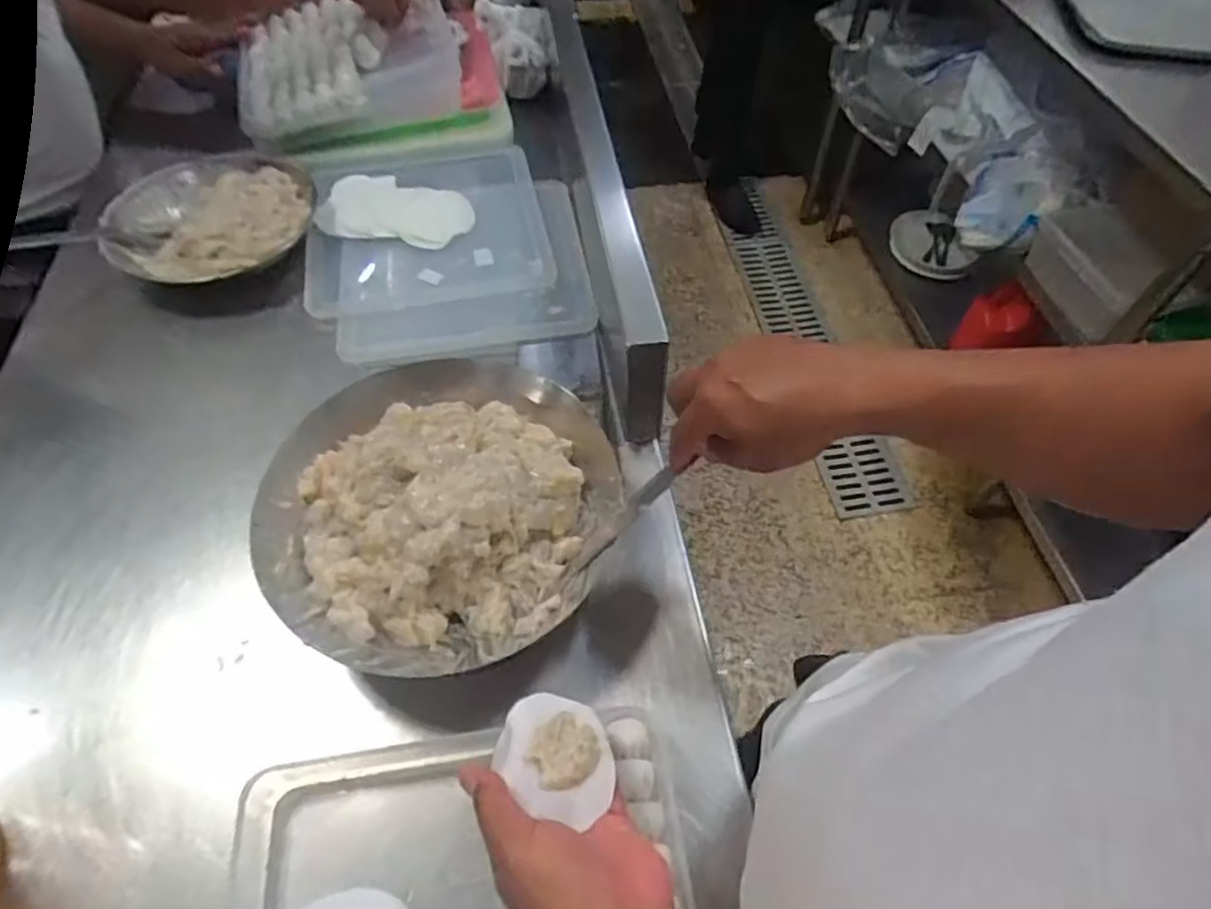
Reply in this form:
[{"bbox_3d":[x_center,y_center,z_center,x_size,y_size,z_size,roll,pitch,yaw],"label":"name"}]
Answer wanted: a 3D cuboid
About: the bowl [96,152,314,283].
[{"bbox_3d":[-0.487,-0.290,0.851,0.226,0.079,0.245,0,56,-1],"label":"bowl"}]

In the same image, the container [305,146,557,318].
[{"bbox_3d":[-0.230,-0.292,0.867,0.297,0.027,0.289,-11,55,-8],"label":"container"}]

